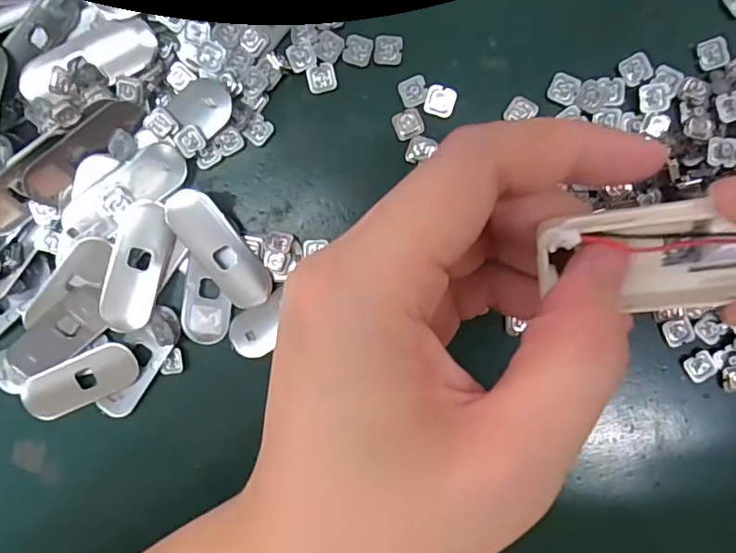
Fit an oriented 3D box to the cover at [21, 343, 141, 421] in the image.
[{"bbox_3d":[-0.114,0.042,0.207,0.049,0.004,0.020,-24,91,5],"label":"cover"}]

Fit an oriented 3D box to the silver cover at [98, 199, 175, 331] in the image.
[{"bbox_3d":[-0.087,-0.003,0.196,0.020,0.004,0.050,19,94,3],"label":"silver cover"}]

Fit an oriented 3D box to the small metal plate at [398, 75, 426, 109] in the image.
[{"bbox_3d":[0.017,-0.068,0.192,0.010,0.004,0.010,-19,92,5],"label":"small metal plate"}]

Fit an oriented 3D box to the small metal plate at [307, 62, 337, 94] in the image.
[{"bbox_3d":[-0.017,-0.074,0.193,0.010,0.004,0.010,0,93,4],"label":"small metal plate"}]

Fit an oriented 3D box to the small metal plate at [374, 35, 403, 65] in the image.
[{"bbox_3d":[0.007,-0.084,0.191,0.010,0.004,0.010,0,93,4],"label":"small metal plate"}]

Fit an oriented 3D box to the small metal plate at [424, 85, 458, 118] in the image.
[{"bbox_3d":[0.027,-0.064,0.191,0.011,0.004,0.010,12,94,3],"label":"small metal plate"}]

